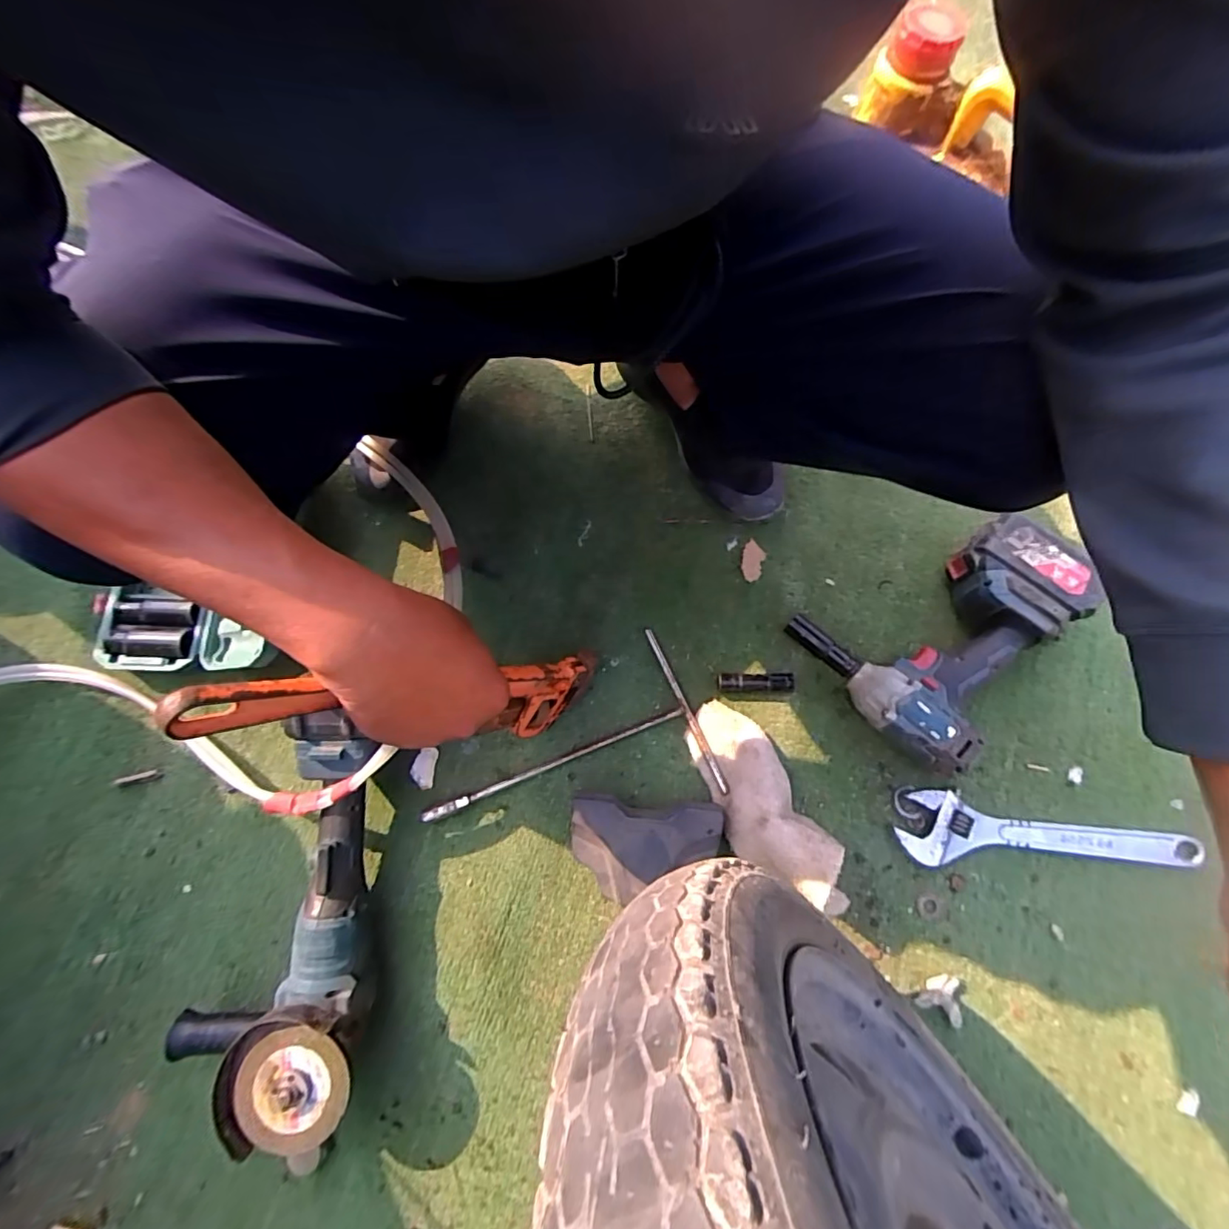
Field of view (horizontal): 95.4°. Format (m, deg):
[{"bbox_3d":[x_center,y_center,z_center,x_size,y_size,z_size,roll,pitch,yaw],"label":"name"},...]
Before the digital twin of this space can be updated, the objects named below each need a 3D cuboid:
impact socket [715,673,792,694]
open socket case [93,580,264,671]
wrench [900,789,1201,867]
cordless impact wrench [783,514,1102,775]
[{"bbox_3d":[0.147,0.070,0.579,0.075,0.021,0.019,0,73,-2],"label":"impact socket"},{"bbox_3d":[-0.437,0.013,0.561,0.188,0.027,0.080,0,73,-2],"label":"open socket case"},{"bbox_3d":[0.415,0.210,0.545,0.275,0.023,0.065,2,73,-1],"label":"wrench"},{"bbox_3d":[0.340,0.018,0.562,0.253,0.086,0.192,-32,77,-11],"label":"cordless impact wrench"}]

